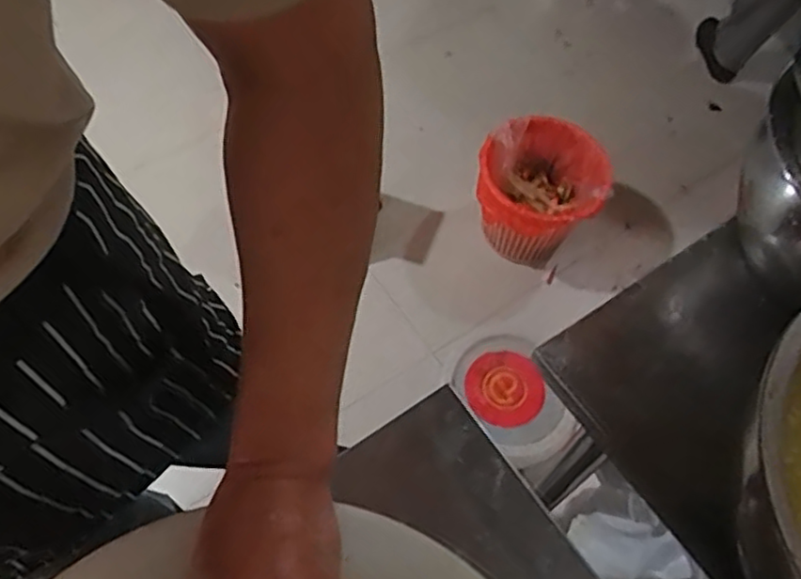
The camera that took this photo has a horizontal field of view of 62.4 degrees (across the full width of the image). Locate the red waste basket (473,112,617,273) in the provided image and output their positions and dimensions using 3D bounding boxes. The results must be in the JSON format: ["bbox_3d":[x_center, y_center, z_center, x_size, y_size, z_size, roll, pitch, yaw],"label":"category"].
[{"bbox_3d":[0.299,-0.197,1.465,0.270,0.245,0.258,1,62,-3],"label":"red waste basket"}]

